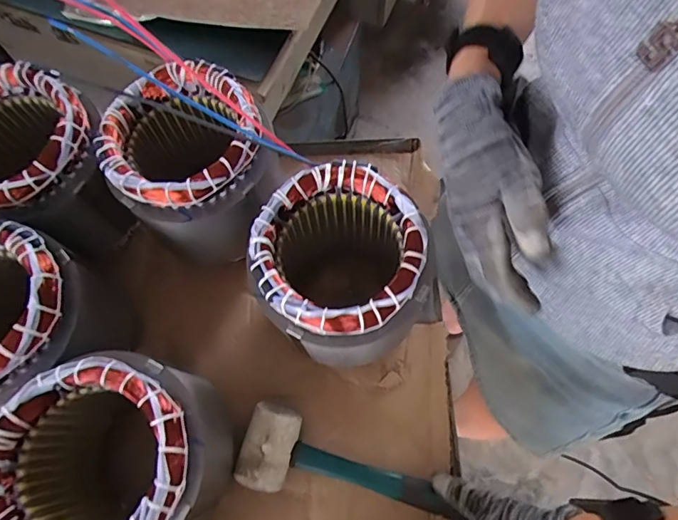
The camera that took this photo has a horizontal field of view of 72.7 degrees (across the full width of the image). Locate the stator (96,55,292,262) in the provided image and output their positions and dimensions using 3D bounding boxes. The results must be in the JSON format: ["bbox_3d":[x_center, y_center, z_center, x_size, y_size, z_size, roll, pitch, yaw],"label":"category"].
[{"bbox_3d":[-0.139,-0.091,0.458,0.141,0.130,0.153,0,69,0],"label":"stator"}]

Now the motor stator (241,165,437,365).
[{"bbox_3d":[0.003,0.017,0.419,0.146,0.133,0.139,0,69,0],"label":"motor stator"}]

